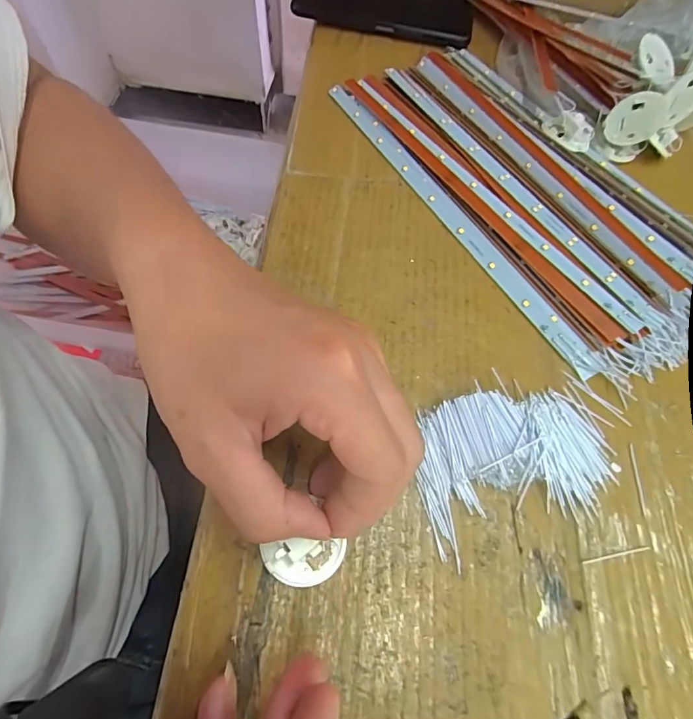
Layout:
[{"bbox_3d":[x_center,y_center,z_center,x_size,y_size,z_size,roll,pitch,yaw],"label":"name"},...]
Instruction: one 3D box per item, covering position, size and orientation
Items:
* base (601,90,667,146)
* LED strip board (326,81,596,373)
[{"bbox_3d":[0.209,-0.173,0.322,0.038,0.037,0.006,7,56,-2],"label":"base"},{"bbox_3d":[0.068,-0.103,0.309,0.016,0.004,0.284,-34,69,-1],"label":"LED strip board"}]

